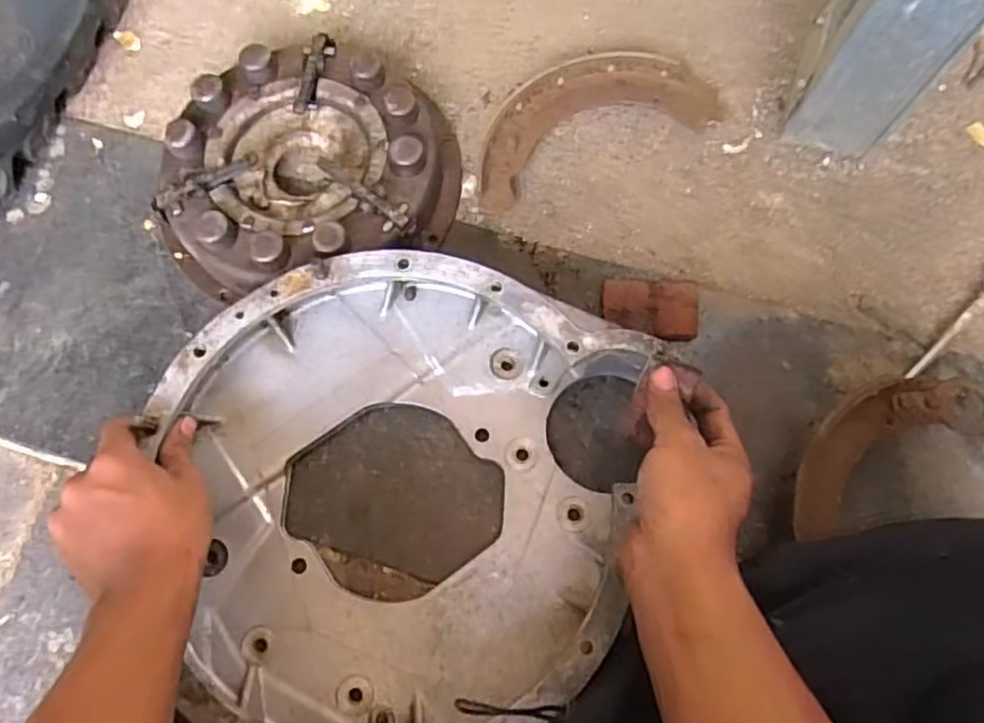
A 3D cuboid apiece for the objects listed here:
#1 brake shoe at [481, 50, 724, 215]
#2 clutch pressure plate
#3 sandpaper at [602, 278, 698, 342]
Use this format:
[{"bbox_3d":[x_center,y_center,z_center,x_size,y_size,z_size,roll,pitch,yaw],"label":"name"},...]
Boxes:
[{"bbox_3d":[0.079,-0.212,0.593,0.218,0.039,0.099,-21,73,-5],"label":"brake shoe"},{"bbox_3d":[-0.154,-0.168,0.574,0.241,0.061,0.220,-1,73,2],"label":"clutch pressure plate"},{"bbox_3d":[0.133,-0.045,0.558,0.078,0.007,0.053,2,73,3],"label":"sandpaper"}]

